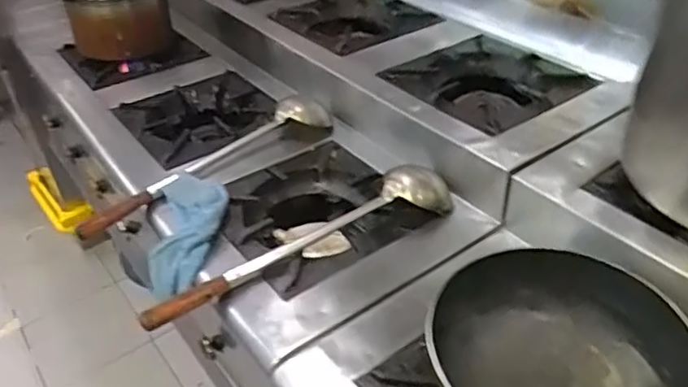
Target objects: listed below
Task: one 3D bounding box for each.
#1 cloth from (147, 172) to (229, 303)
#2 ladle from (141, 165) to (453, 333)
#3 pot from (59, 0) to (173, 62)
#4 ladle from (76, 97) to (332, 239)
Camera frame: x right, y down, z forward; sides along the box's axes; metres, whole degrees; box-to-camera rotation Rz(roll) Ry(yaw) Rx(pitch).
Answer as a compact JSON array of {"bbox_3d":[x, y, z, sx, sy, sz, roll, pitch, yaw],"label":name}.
[{"bbox_3d":[-0.248,0.056,0.965,0.118,0.086,0.239,-4,37,-2],"label":"cloth"},{"bbox_3d":[-0.048,0.068,0.887,0.516,0.053,0.092,-21,41,-24],"label":"ladle"},{"bbox_3d":[-0.576,-0.464,1.527,0.276,0.199,0.286,-1,37,1],"label":"pot"},{"bbox_3d":[-0.238,-0.066,1.070,0.497,0.067,0.072,-27,43,-30],"label":"ladle"}]

